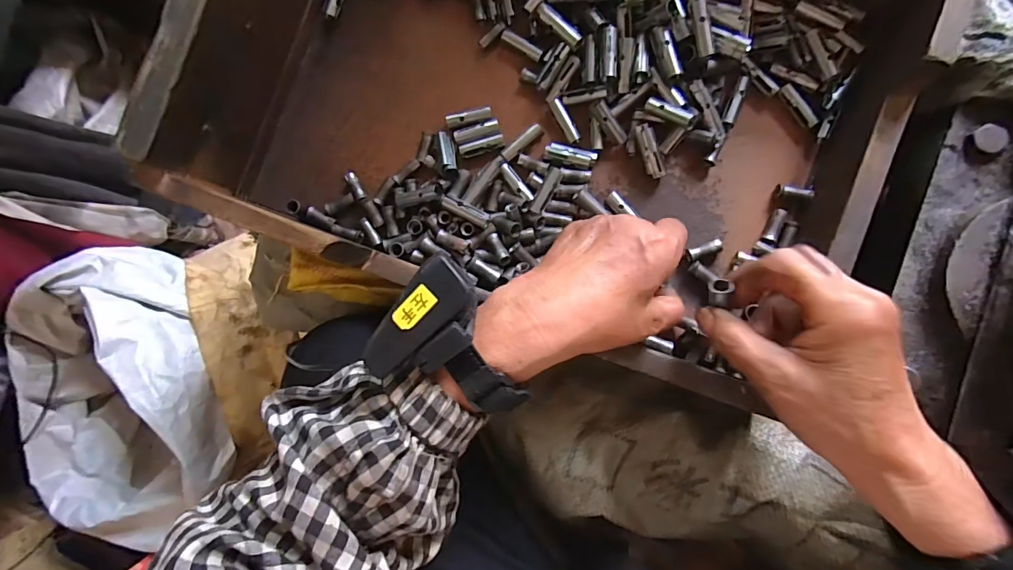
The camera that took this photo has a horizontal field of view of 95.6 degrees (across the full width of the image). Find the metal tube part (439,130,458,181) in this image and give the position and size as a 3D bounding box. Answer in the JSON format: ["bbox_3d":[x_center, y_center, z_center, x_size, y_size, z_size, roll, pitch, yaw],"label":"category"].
[{"bbox_3d":[-0.046,-0.103,0.360,0.012,0.008,0.043,-16,69,7],"label":"metal tube part"}]

